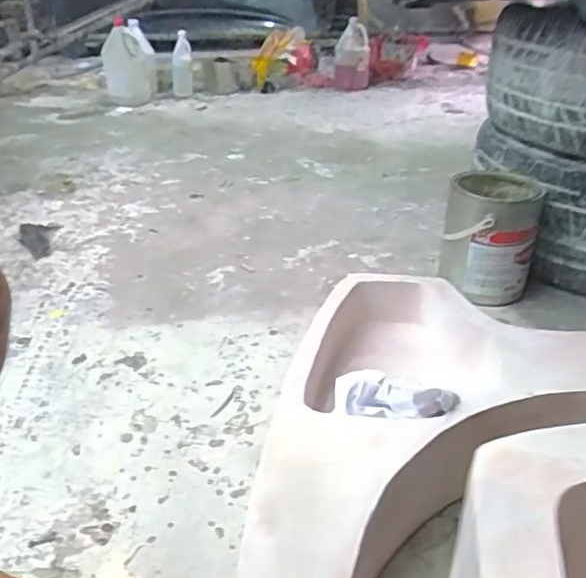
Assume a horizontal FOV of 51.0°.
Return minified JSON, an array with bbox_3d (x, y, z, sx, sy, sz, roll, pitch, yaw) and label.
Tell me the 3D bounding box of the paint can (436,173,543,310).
[{"bbox_3d":[0.366,-0.096,1.157,0.161,0.195,0.189,8,29,12],"label":"paint can"}]

